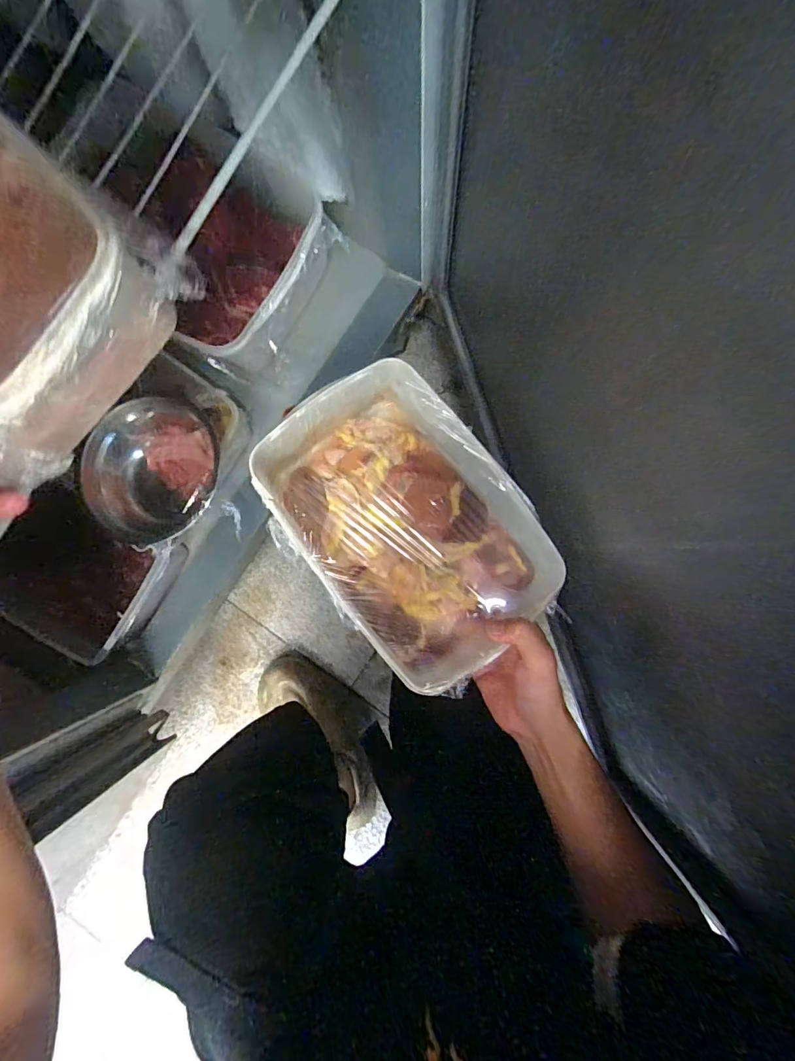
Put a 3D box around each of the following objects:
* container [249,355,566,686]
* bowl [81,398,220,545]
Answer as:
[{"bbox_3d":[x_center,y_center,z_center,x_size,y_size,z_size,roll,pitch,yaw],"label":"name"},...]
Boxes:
[{"bbox_3d":[0.010,-0.007,0.429,0.181,0.084,0.263,-40,88,1],"label":"container"},{"bbox_3d":[-0.279,-0.069,0.532,0.157,0.075,0.143,0,89,2],"label":"bowl"}]

